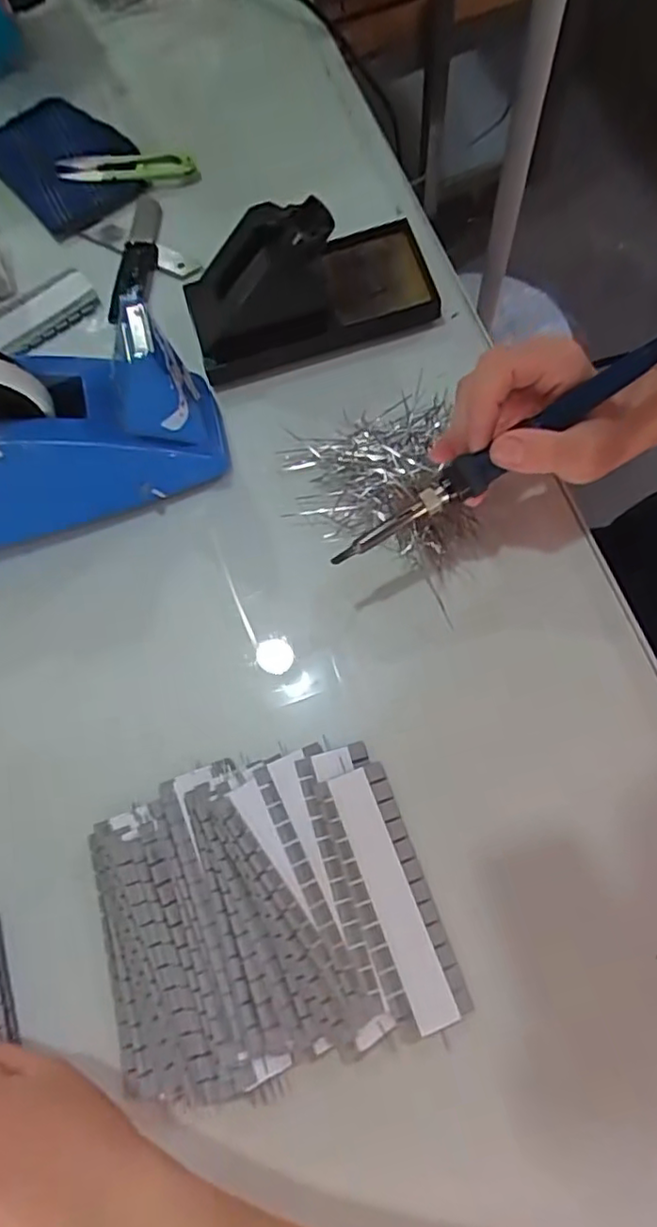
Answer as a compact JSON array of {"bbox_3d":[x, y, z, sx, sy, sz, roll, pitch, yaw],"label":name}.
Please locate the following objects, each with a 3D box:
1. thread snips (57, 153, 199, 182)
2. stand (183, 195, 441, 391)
[{"bbox_3d":[-0.154,-0.338,0.483,0.103,0.015,0.022,-4,73,4],"label":"thread snips"},{"bbox_3d":[-0.011,-0.219,0.410,0.159,0.070,0.078,-14,71,-6],"label":"stand"}]

